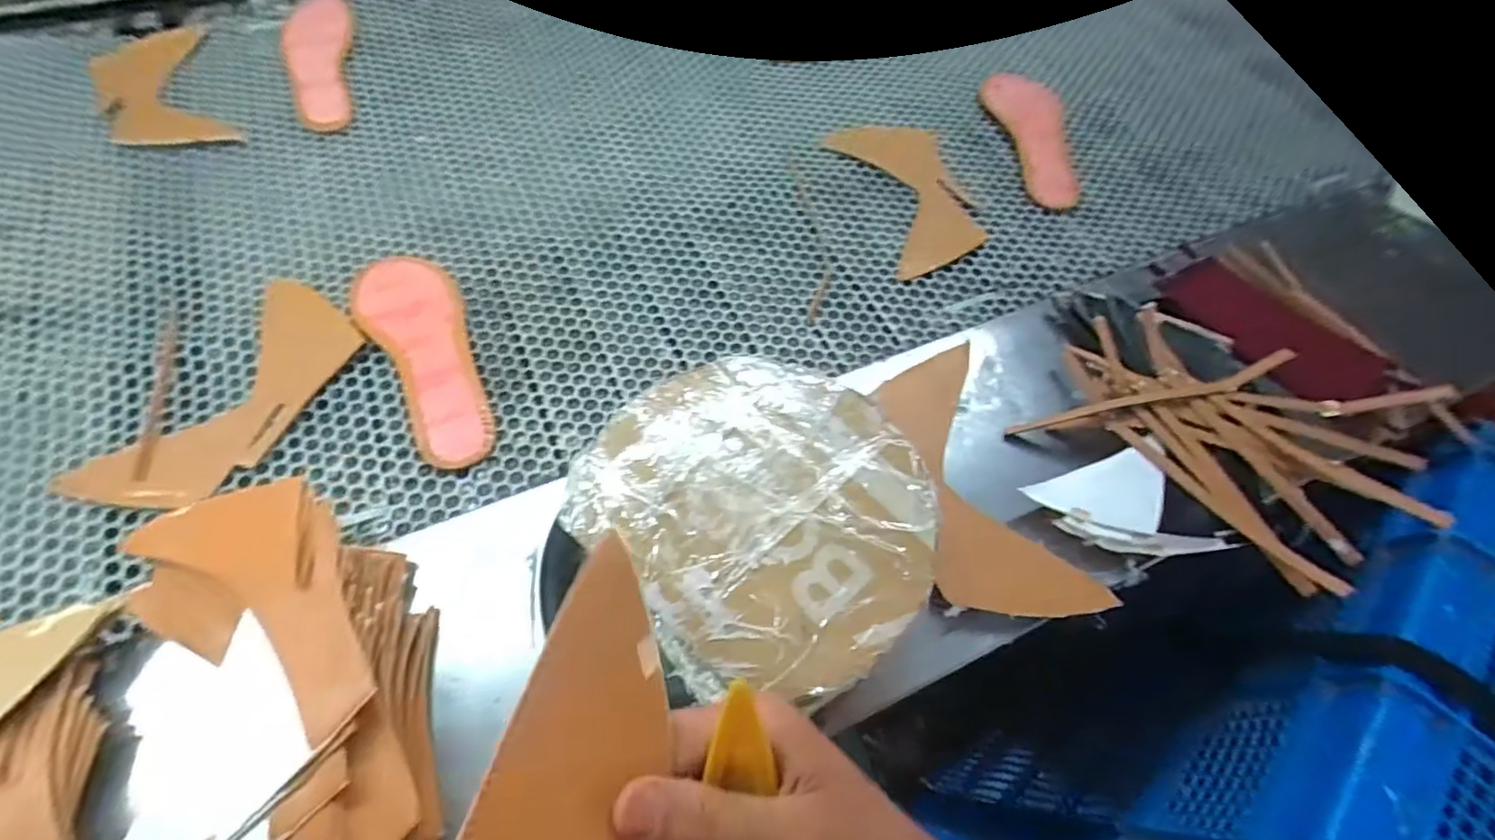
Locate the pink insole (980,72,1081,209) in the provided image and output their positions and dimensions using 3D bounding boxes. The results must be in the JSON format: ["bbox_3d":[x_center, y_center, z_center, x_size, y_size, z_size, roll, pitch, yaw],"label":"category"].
[{"bbox_3d":[0.348,-0.337,0.764,0.088,0.019,0.226,-4,60,-6],"label":"pink insole"}]

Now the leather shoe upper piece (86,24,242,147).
[{"bbox_3d":[-0.678,-0.385,0.746,0.118,0.010,0.235,-26,66,-19],"label":"leather shoe upper piece"}]

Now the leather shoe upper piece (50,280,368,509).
[{"bbox_3d":[-0.429,-0.020,0.541,0.119,0.006,0.231,23,61,9],"label":"leather shoe upper piece"}]

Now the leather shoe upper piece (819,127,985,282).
[{"bbox_3d":[0.185,-0.258,0.722,0.130,0.008,0.241,-13,59,-10],"label":"leather shoe upper piece"}]

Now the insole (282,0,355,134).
[{"bbox_3d":[-0.522,-0.441,0.783,0.077,0.006,0.260,-12,61,-10],"label":"insole"}]

